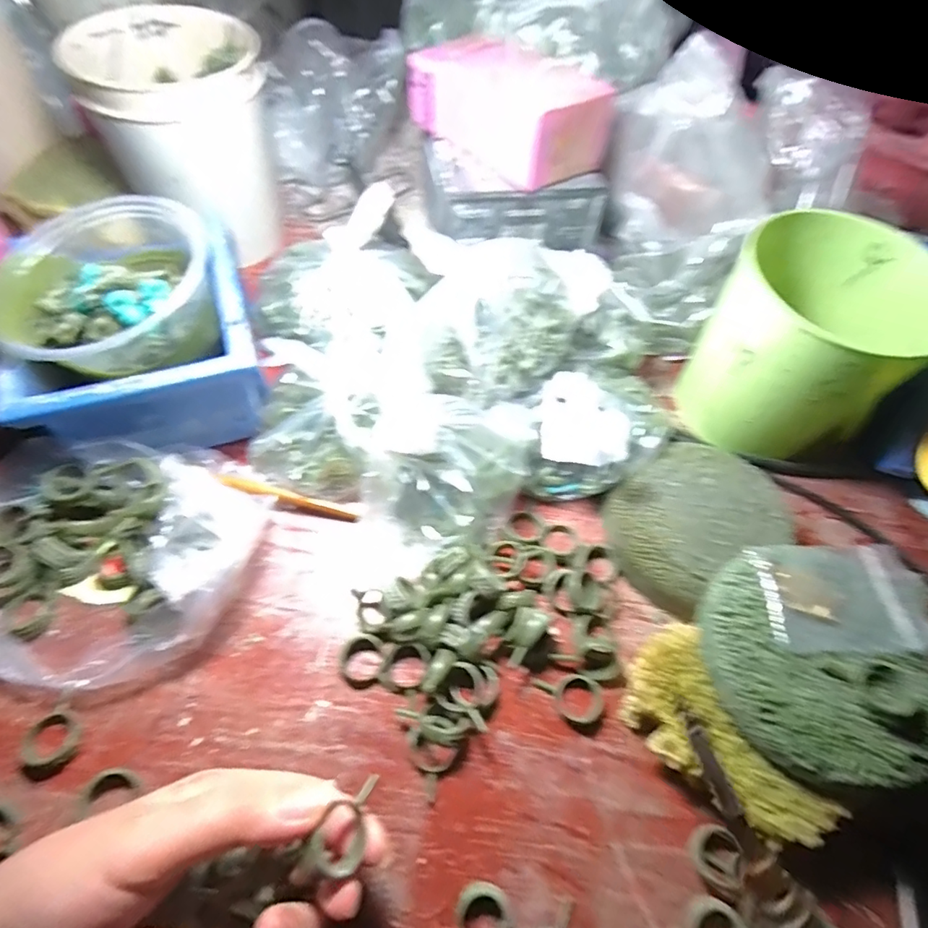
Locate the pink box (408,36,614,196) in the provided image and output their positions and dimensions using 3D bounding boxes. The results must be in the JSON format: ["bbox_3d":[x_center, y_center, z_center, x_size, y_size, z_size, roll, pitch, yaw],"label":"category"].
[{"bbox_3d":[0.030,-0.249,0.355,0.066,0.051,0.127,-38,68,-22],"label":"pink box"}]

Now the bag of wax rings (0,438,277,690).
[{"bbox_3d":[-0.194,0.047,0.270,0.164,0.047,0.120,-7,60,-7],"label":"bag of wax rings"}]

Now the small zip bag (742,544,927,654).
[{"bbox_3d":[0.177,0.061,0.240,0.073,0.012,0.051,1,59,-2],"label":"small zip bag"}]

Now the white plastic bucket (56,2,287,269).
[{"bbox_3d":[-0.197,-0.237,0.384,0.112,0.130,0.110,1,59,-2],"label":"white plastic bucket"}]

